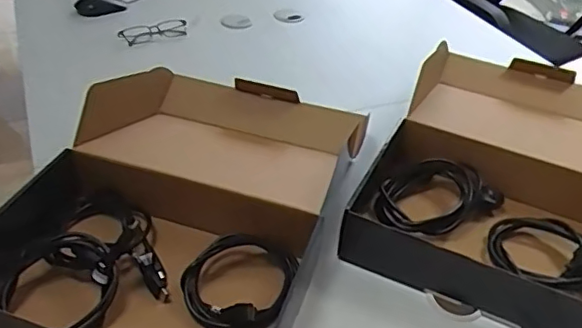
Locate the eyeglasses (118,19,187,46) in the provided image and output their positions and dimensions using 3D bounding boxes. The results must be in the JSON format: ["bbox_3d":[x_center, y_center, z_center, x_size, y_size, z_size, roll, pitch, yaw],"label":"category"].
[{"bbox_3d":[-0.279,-0.268,1.149,0.134,0.032,0.043,-16,42,-24],"label":"eyeglasses"}]

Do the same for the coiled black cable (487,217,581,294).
[{"bbox_3d":[0.317,0.098,0.699,0.117,0.047,0.132,-4,39,-11],"label":"coiled black cable"}]

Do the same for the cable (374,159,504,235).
[{"bbox_3d":[0.191,0.040,0.773,0.173,0.040,0.107,-20,44,-28],"label":"cable"}]

